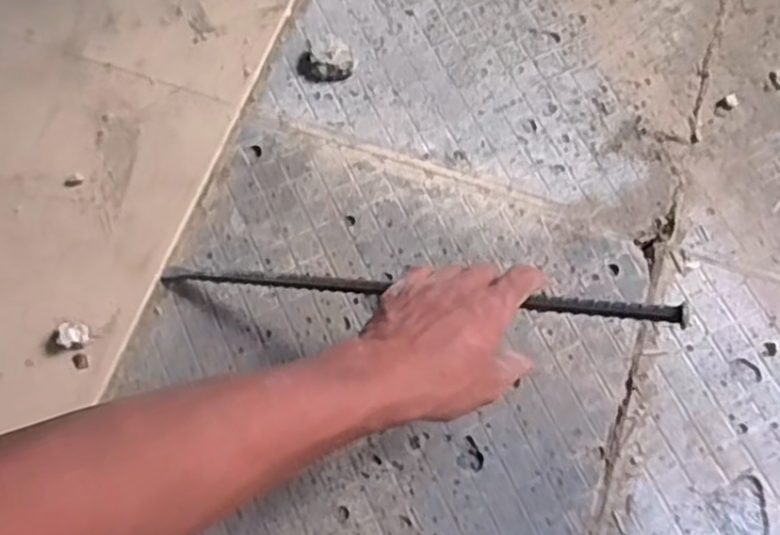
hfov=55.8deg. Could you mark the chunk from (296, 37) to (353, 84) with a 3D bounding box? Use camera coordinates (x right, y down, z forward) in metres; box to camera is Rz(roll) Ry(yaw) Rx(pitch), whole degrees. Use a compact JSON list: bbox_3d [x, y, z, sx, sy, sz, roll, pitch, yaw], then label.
[{"bbox_3d":[-0.060,-0.195,0.685,0.050,0.019,0.037,-2,71,-3],"label":"chunk"}]

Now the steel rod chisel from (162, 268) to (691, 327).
[{"bbox_3d":[-0.001,0.017,0.531,0.398,0.014,0.013,4,69,23],"label":"steel rod chisel"}]

